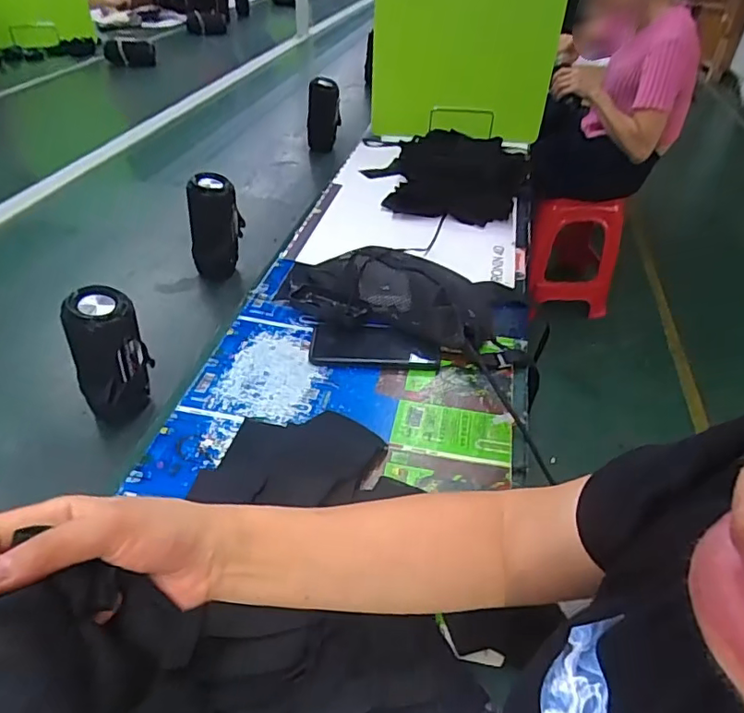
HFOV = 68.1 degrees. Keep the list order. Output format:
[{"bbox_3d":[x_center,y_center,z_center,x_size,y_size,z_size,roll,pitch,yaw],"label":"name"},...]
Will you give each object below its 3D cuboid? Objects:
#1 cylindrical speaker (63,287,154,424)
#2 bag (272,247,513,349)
[{"bbox_3d":[-0.271,0.002,0.573,0.051,0.141,0.070,23,43,23],"label":"cylindrical speaker"},{"bbox_3d":[0.024,-0.094,0.774,0.323,0.072,0.161,10,39,9],"label":"bag"}]

